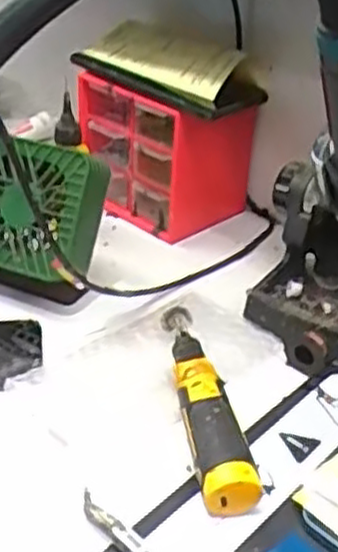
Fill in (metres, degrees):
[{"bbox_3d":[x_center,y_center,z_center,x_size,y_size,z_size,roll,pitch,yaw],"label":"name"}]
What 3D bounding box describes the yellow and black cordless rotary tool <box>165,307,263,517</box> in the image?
[{"bbox_3d":[0.018,0.073,0.478,0.031,0.031,0.162,-5,34,-11],"label":"yellow and black cordless rotary tool"}]

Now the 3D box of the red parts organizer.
[{"bbox_3d":[-0.004,-0.115,0.687,0.123,0.113,0.101,29,42,35],"label":"red parts organizer"}]

